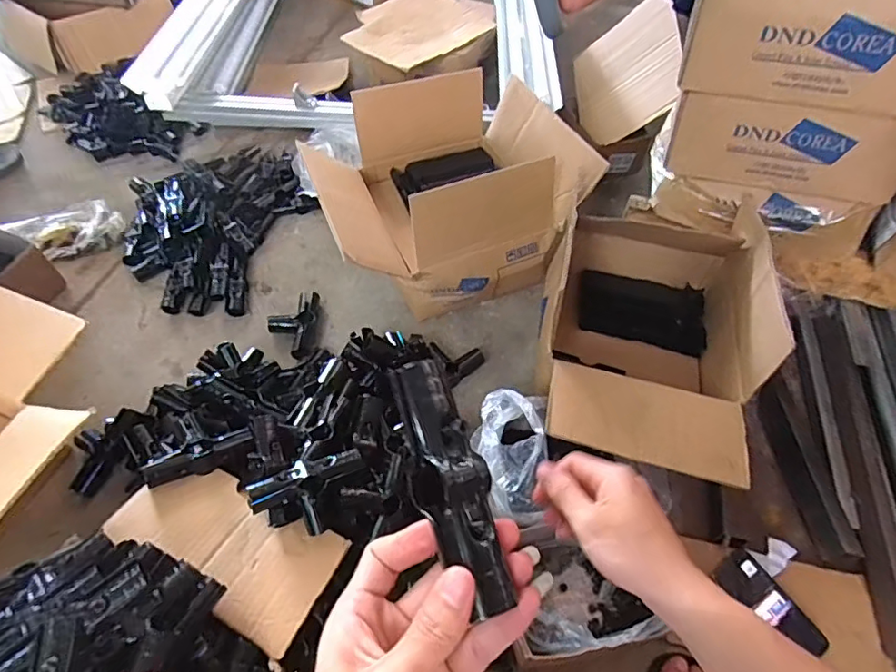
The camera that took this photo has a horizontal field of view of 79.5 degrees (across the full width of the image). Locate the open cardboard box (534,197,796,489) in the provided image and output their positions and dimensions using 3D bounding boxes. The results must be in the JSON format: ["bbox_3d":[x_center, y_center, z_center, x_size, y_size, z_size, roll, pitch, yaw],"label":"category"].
[{"bbox_3d":[0.309,0.001,0.850,0.288,0.274,0.465,10,54,5],"label":"open cardboard box"}]

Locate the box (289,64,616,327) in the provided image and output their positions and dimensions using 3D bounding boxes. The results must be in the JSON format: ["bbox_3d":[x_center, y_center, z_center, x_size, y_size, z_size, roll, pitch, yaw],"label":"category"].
[{"bbox_3d":[-0.019,-0.260,1.020,0.456,0.239,0.387,-22,58,-18],"label":"box"}]

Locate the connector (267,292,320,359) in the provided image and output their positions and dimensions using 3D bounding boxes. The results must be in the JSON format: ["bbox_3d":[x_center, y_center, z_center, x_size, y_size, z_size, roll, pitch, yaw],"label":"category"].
[{"bbox_3d":[-0.278,-0.020,0.967,0.084,0.034,0.139,-3,54,-5],"label":"connector"}]

